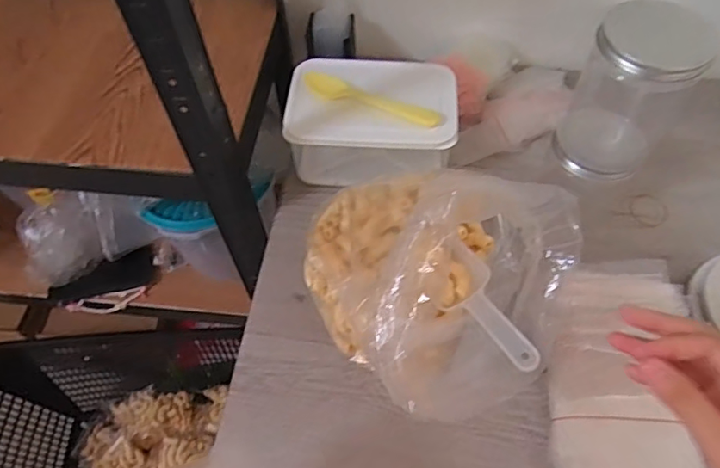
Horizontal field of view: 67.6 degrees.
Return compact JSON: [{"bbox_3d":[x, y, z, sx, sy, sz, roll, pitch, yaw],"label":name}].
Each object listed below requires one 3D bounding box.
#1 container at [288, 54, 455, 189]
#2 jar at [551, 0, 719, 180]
[{"bbox_3d":[0.016,-0.129,0.636,0.192,0.094,0.130,0,59,3],"label":"container"},{"bbox_3d":[0.246,-0.128,0.501,0.092,0.144,0.086,-1,58,1],"label":"jar"}]

